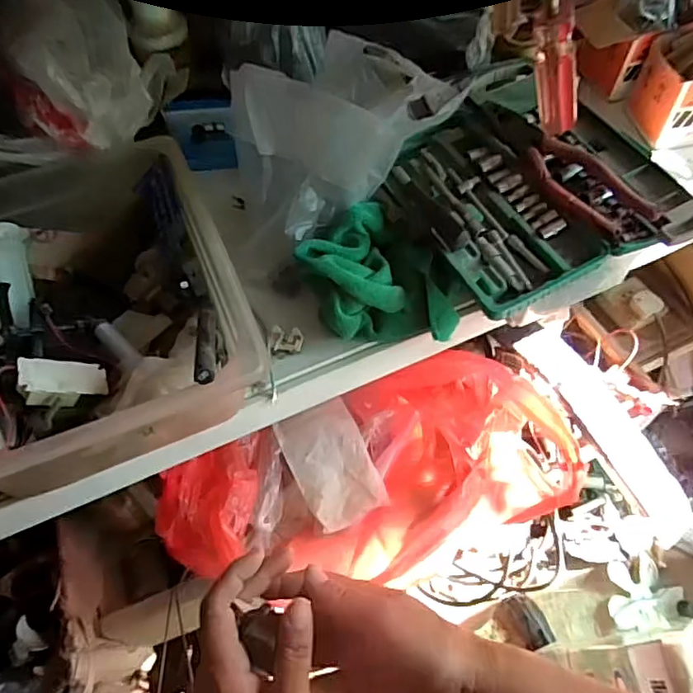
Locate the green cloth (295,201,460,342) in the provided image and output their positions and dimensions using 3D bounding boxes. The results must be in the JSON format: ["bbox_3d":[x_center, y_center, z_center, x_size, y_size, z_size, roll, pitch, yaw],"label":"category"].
[{"bbox_3d":[0.031,-0.073,0.522,0.142,0.076,0.116,-1,59,1],"label":"green cloth"}]

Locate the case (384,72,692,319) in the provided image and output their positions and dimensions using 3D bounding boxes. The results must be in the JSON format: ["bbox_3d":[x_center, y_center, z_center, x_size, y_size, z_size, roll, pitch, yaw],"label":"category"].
[{"bbox_3d":[0.168,-0.157,0.513,0.223,0.038,0.241,-25,62,-13],"label":"case"}]

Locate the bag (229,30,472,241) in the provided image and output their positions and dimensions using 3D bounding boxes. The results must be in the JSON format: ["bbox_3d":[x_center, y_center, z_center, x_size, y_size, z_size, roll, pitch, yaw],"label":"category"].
[{"bbox_3d":[0.003,-0.203,0.496,0.118,0.120,0.191,39,68,22],"label":"bag"}]

